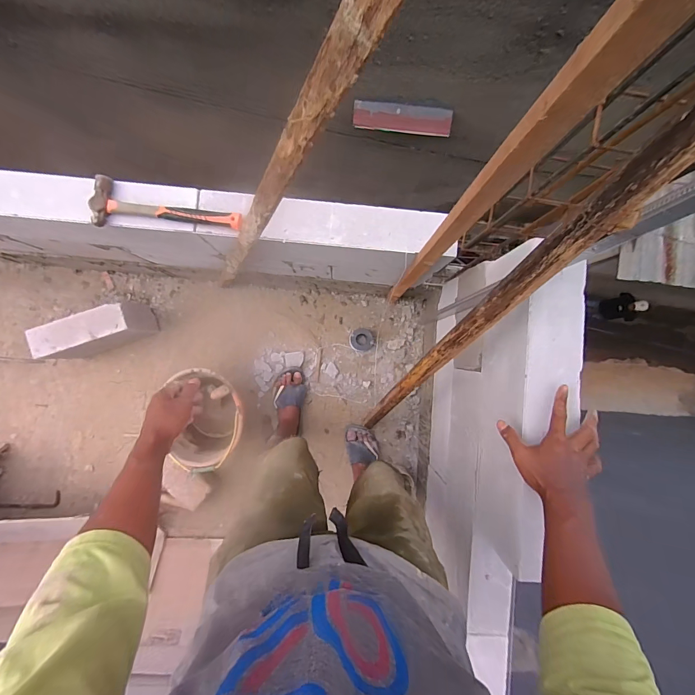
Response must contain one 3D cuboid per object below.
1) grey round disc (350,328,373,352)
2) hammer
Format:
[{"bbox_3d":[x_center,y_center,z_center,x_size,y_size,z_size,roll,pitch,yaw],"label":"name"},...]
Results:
[{"bbox_3d":[0.056,-0.028,1.364,0.085,0.031,0.082,0,90,-2],"label":"grey round disc"},{"bbox_3d":[-0.400,-0.307,0.801,0.324,0.028,0.102,7,89,-2],"label":"hammer"}]

